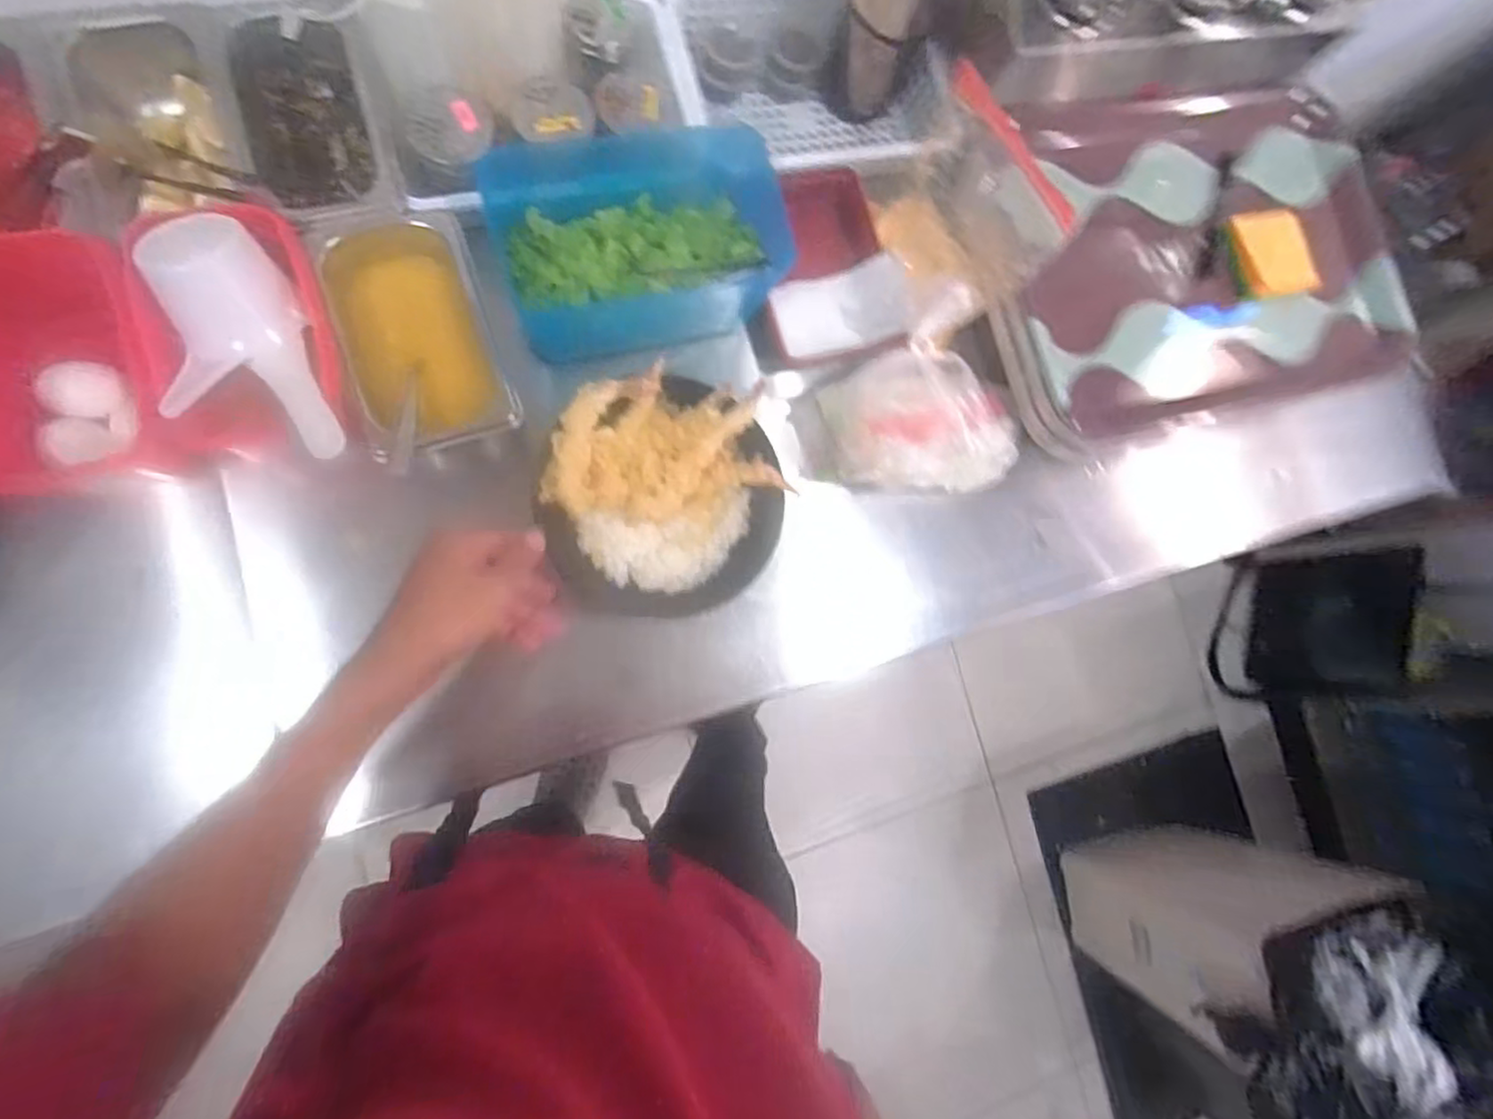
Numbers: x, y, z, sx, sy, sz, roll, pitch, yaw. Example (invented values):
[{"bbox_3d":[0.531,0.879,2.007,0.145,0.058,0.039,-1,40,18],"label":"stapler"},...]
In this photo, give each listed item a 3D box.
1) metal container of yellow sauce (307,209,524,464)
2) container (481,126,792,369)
[{"bbox_3d":[-0.245,-0.162,0.514,0.107,0.076,0.181,-18,86,-15],"label":"metal container of yellow sauce"},{"bbox_3d":[-0.084,-0.256,0.540,0.211,0.084,0.146,-15,85,-15],"label":"container"}]

